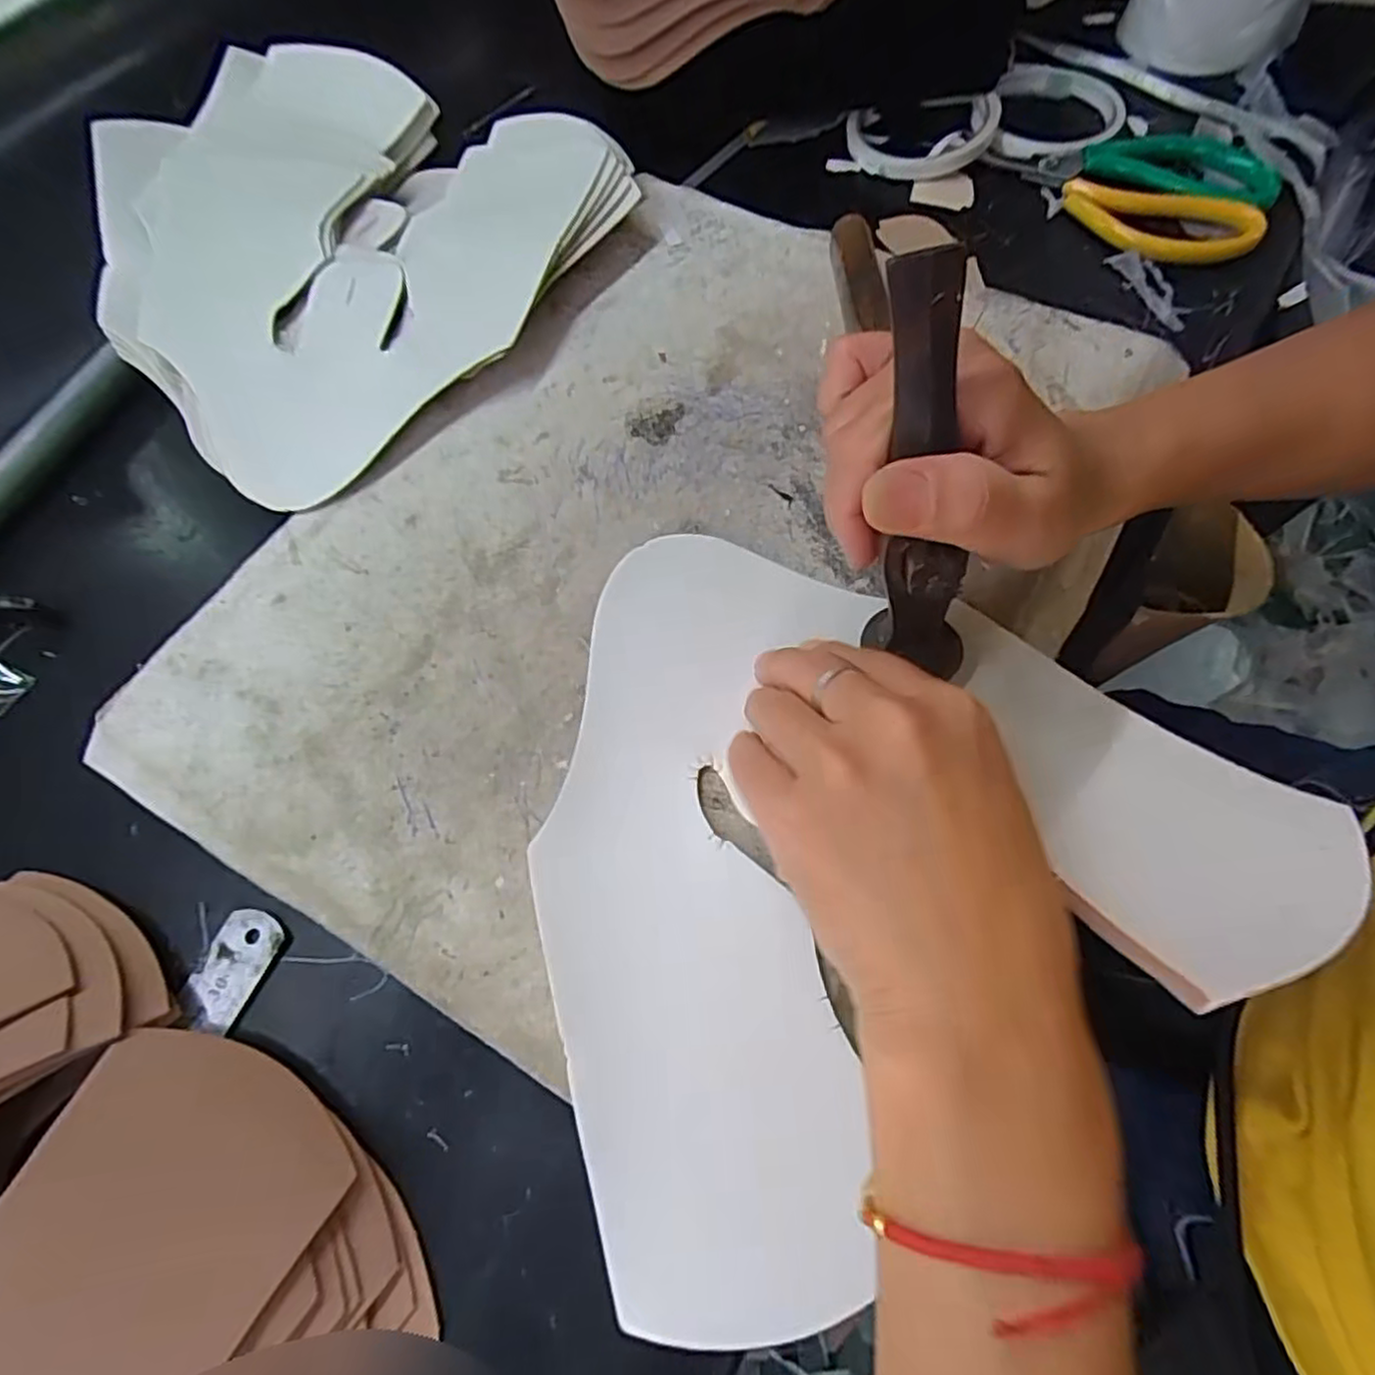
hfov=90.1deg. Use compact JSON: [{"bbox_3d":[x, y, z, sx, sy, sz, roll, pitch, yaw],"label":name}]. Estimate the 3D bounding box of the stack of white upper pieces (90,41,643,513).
[{"bbox_3d":[-0.190,-0.252,0.370,0.256,0.030,0.287,-41,71,-13],"label":"stack of white upper pieces"}]

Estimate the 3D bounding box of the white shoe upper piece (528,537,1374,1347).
[{"bbox_3d":[0.045,0.037,0.234,0.237,0.031,0.225,-30,69,-9],"label":"white shoe upper piece"}]

